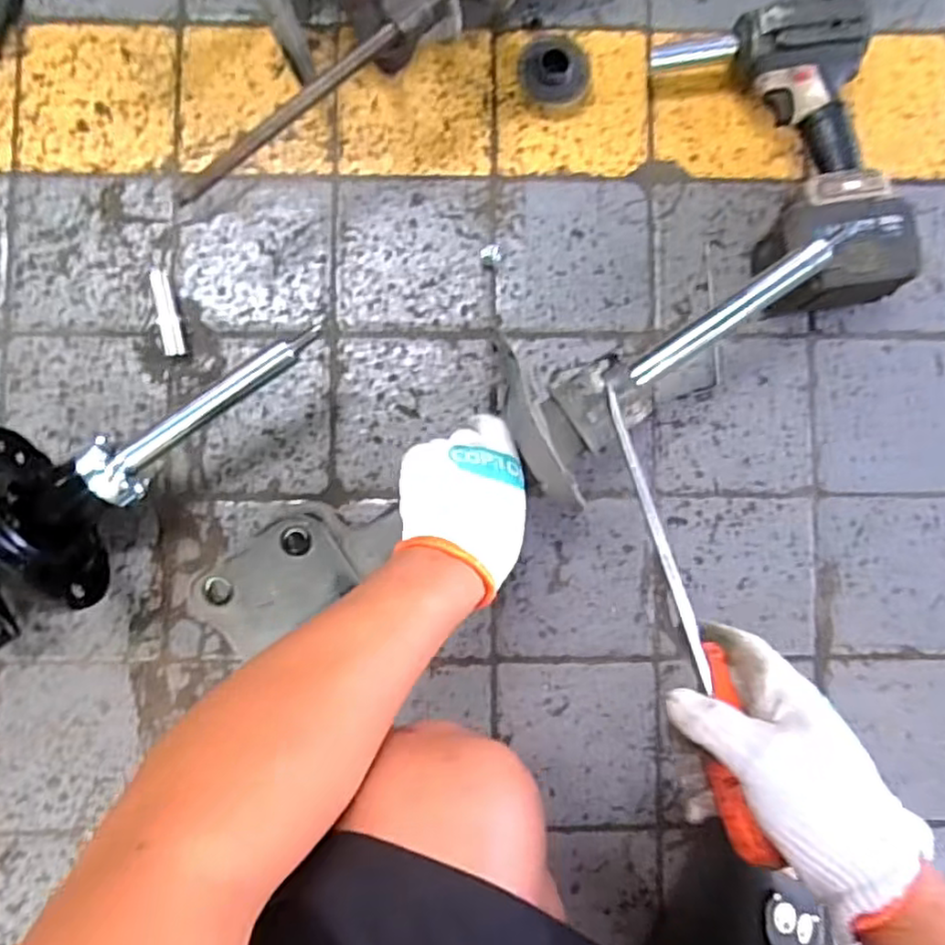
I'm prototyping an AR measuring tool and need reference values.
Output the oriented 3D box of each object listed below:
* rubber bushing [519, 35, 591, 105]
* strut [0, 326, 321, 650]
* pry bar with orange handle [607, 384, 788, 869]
[{"bbox_3d":[0.084,-0.393,0.647,0.068,0.028,0.065,-44,88,-5],"label":"rubber bushing"},{"bbox_3d":[-0.391,0.050,0.535,0.557,0.145,0.147,-31,87,-5],"label":"strut"},{"bbox_3d":[0.133,0.072,0.432,0.025,0.025,0.314,-6,59,-3],"label":"pry bar with orange handle"}]

